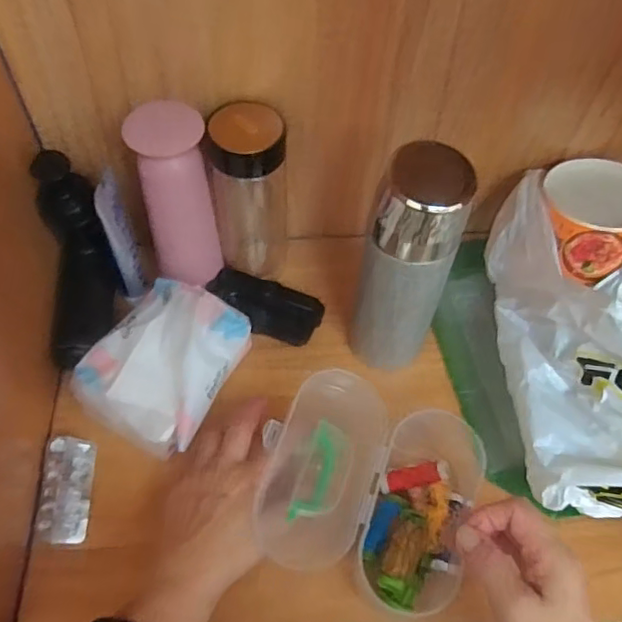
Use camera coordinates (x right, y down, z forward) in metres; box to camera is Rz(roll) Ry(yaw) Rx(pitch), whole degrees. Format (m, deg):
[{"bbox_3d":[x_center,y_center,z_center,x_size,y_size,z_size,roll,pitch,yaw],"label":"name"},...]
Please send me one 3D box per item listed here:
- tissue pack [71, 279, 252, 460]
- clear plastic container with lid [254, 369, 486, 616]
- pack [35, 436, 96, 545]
[{"bbox_3d":[-0.126,0.037,0.493,0.111,0.042,0.130,24,59,13],"label":"tissue pack"},{"bbox_3d":[0.049,0.131,0.452,0.155,0.068,0.145,17,57,8],"label":"clear plastic container with lid"},{"bbox_3d":[-0.198,0.143,0.478,0.039,0.012,0.082,-3,57,-5],"label":"pack"}]

